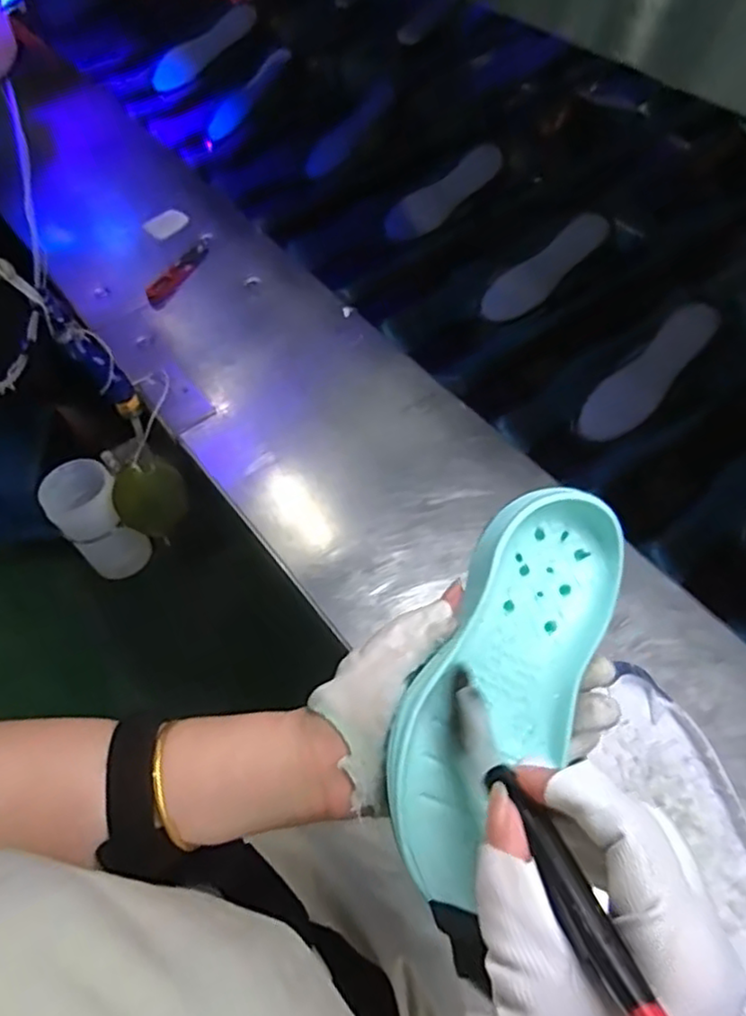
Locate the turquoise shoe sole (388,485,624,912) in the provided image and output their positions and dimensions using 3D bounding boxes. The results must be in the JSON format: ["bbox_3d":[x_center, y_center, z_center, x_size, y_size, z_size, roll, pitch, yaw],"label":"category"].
[{"bbox_3d":[0.061,0.077,0.315,0.067,0.031,0.192,24,75,18],"label":"turquoise shoe sole"}]

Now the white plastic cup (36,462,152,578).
[{"bbox_3d":[-0.293,0.012,0.716,0.068,0.131,0.079,-30,60,-16],"label":"white plastic cup"}]

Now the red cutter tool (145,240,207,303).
[{"bbox_3d":[-0.217,-0.270,0.764,0.023,0.014,0.112,19,60,15],"label":"red cutter tool"}]

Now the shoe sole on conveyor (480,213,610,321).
[{"bbox_3d":[0.195,-0.268,0.759,0.162,0.009,0.046,-37,89,6],"label":"shoe sole on conveyor"}]

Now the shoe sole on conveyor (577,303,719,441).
[{"bbox_3d":[0.272,-0.131,0.666,0.162,0.012,0.052,-47,62,10],"label":"shoe sole on conveyor"}]

